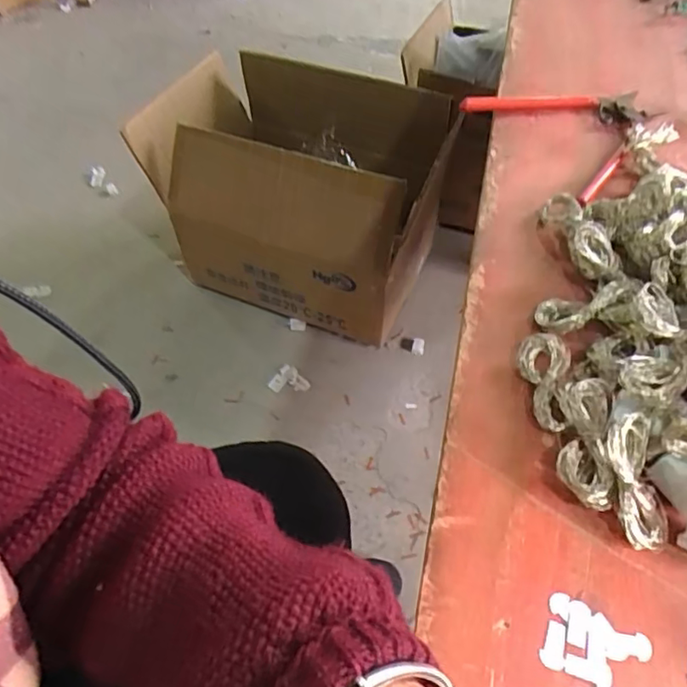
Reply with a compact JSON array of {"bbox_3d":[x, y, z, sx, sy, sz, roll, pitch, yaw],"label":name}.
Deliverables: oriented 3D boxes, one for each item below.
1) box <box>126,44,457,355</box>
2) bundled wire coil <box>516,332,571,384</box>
[{"bbox_3d":[-0.072,-0.242,0.964,0.446,0.314,0.284,23,57,16],"label":"box"},{"bbox_3d":[0.105,0.008,0.301,0.024,0.016,0.026,0,54,0],"label":"bundled wire coil"}]

